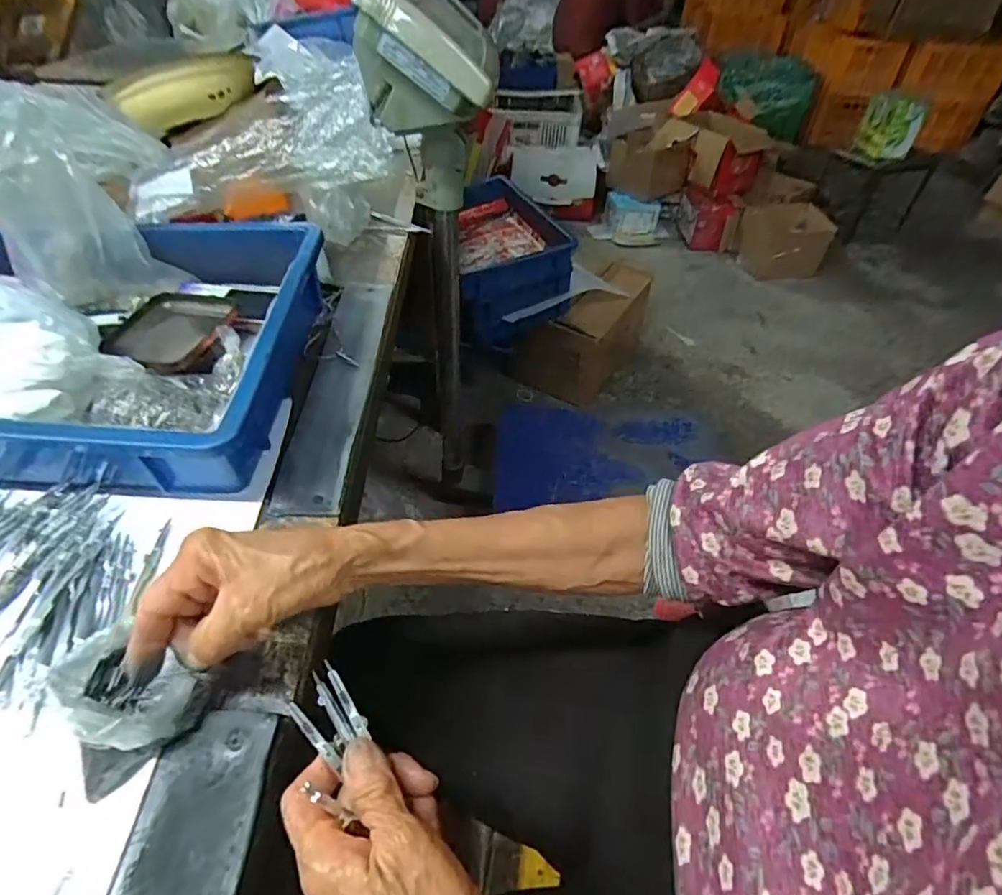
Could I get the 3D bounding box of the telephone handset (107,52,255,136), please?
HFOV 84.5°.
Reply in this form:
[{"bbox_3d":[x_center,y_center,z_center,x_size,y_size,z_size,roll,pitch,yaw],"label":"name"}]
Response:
[{"bbox_3d":[-0.436,-0.486,0.752,0.188,0.071,0.055,-12,46,8],"label":"telephone handset"}]

